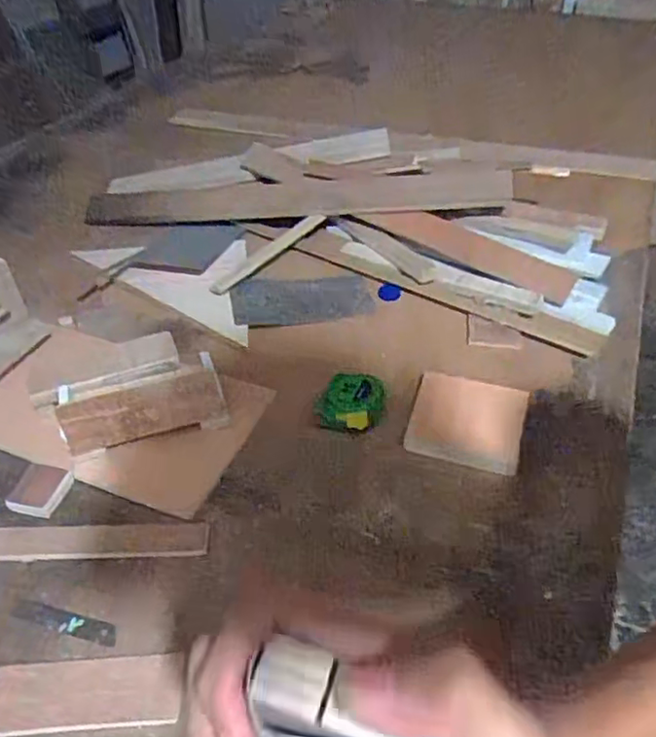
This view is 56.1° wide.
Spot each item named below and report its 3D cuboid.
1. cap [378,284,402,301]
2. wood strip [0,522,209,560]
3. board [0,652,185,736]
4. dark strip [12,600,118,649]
[{"bbox_3d":[0.085,-0.105,0.854,0.032,0.010,0.029,2,45,4],"label":"cap"},{"bbox_3d":[-0.276,0.161,0.574,0.325,0.004,0.034,-1,42,1],"label":"wood strip"},{"bbox_3d":[-0.184,0.248,0.474,0.141,0.012,0.053,-3,40,-4],"label":"board"},{"bbox_3d":[-0.225,0.214,0.521,0.101,0.004,0.018,10,44,13],"label":"dark strip"}]

